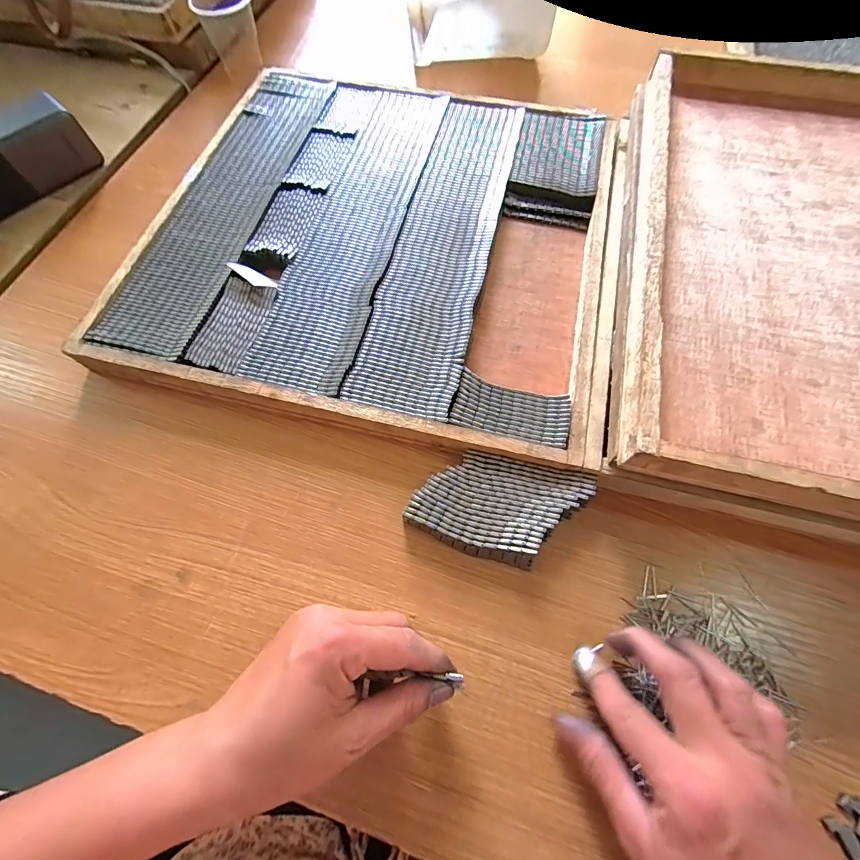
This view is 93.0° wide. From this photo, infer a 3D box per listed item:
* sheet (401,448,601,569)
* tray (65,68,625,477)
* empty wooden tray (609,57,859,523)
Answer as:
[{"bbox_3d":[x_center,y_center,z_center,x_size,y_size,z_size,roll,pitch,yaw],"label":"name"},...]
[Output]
[{"bbox_3d":[0.046,0.053,0.281,0.114,0.022,0.067,13,66,7],"label":"sheet"},{"bbox_3d":[-0.039,-0.182,0.381,0.397,0.034,0.384,12,66,7],"label":"tray"},{"bbox_3d":[0.348,-0.116,0.279,0.391,0.028,0.391,12,66,7],"label":"empty wooden tray"}]

